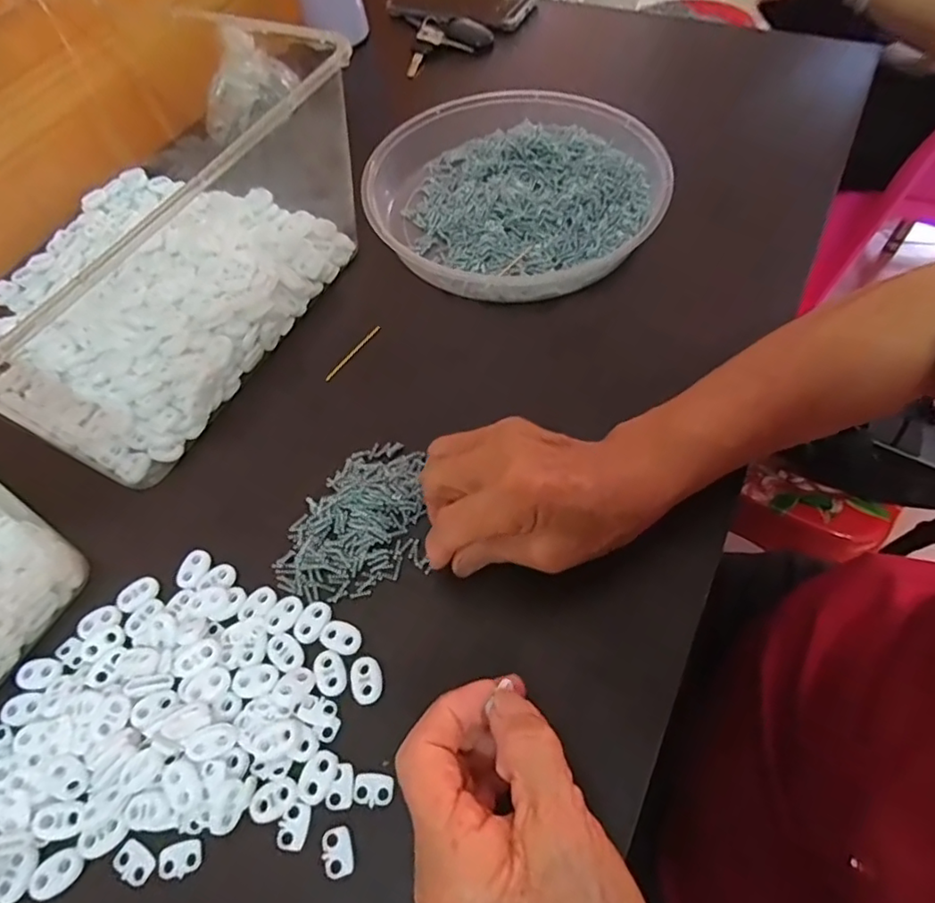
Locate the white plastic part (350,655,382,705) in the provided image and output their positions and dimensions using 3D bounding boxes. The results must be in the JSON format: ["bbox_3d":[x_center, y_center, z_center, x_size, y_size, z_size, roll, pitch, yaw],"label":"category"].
[{"bbox_3d":[-0.052,0.117,0.292,0.015,0.005,0.024,-11,59,-3],"label":"white plastic part"}]

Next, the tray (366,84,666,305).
[{"bbox_3d":[0.034,-0.215,0.466,0.226,0.042,0.226,-2,59,3],"label":"tray"}]

